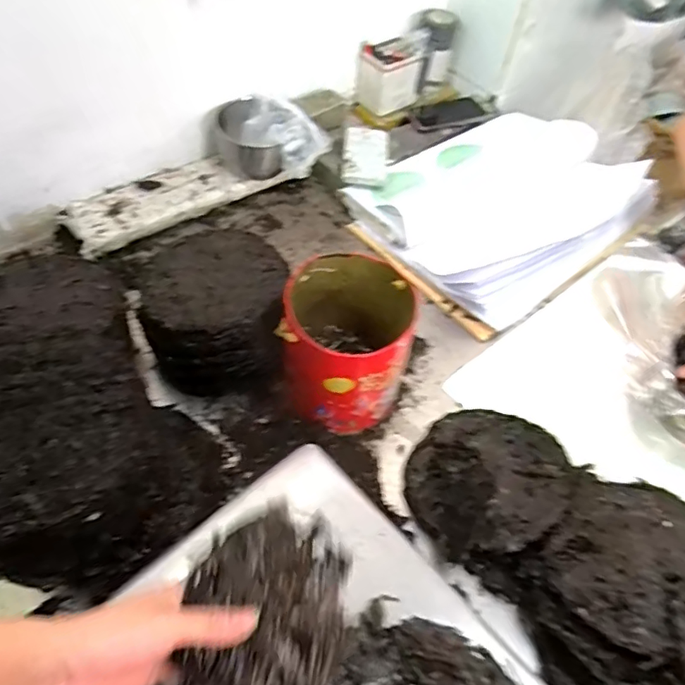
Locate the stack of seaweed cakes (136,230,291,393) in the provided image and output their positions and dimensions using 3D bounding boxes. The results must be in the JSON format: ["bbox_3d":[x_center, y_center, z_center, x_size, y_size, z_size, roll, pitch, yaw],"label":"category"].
[{"bbox_3d":[-0.180,-0.048,0.801,0.193,0.142,0.211,-7,54,-10],"label":"stack of seaweed cakes"}]

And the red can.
[{"bbox_3d":[0.003,0.006,0.747,0.160,0.169,0.176,2,55,-3],"label":"red can"}]

